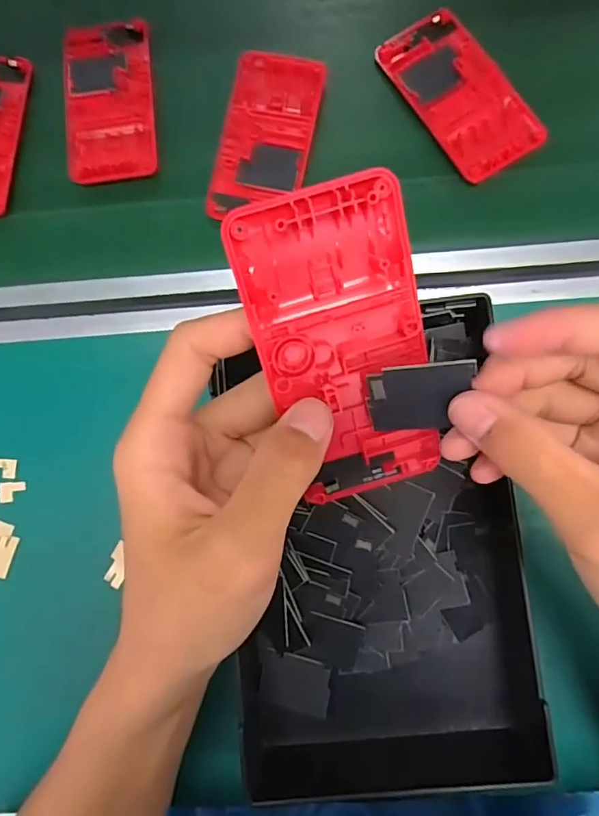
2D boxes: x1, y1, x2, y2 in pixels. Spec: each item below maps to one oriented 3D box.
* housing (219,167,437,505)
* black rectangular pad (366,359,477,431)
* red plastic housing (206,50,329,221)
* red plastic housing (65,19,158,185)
[{"bbox_3d":[0.017,-0.020,0.200,0.060,0.010,0.119,-16,114,-2],"label":"housing"},{"bbox_3d":[0.046,-0.004,0.205,0.040,0.004,0.030,-4,123,-5],"label":"black rectangular pad"},{"bbox_3d":[-0.022,-0.185,0.364,0.061,0.010,0.123,11,84,4],"label":"red plastic housing"},{"bbox_3d":[-0.134,-0.216,0.374,0.061,0.010,0.118,-4,83,2],"label":"red plastic housing"}]

